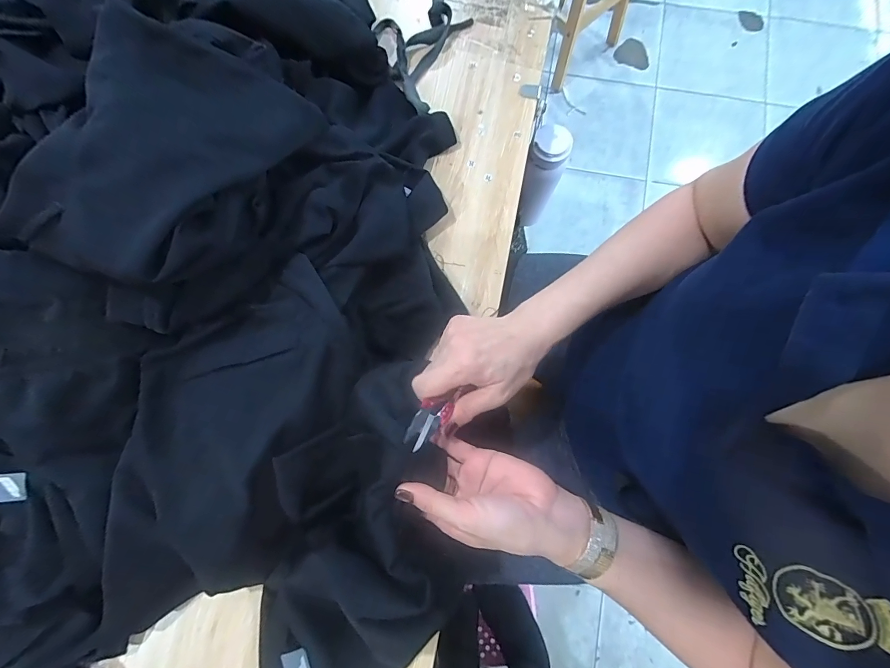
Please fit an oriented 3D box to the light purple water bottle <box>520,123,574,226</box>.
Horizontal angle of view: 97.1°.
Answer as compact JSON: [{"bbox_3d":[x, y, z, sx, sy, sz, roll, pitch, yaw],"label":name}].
[{"bbox_3d":[0.178,-0.289,0.753,0.066,0.226,0.073,25,79,6],"label":"light purple water bottle"}]

